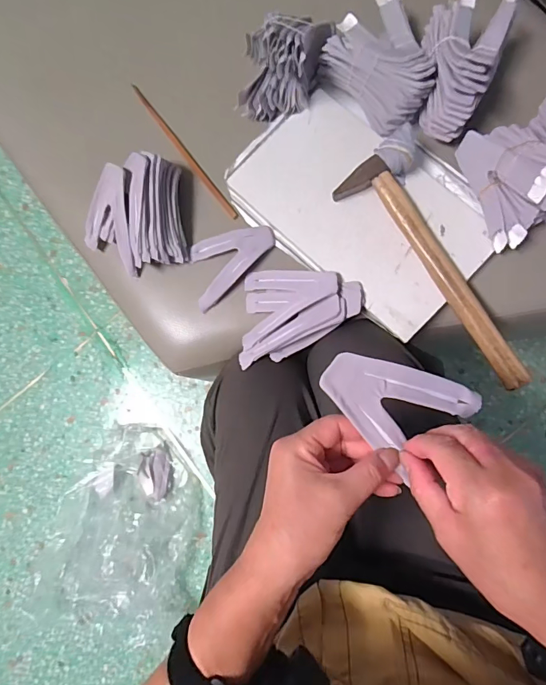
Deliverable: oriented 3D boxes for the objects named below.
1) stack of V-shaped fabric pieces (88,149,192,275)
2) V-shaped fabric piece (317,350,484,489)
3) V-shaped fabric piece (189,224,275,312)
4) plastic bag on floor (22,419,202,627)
[{"bbox_3d":[-0.173,-0.153,0.516,0.124,0.059,0.121,-6,82,5],"label":"stack of V-shaped fabric pieces"},{"bbox_3d":[0.093,0.054,0.307,0.123,0.010,0.076,10,81,-13],"label":"V-shaped fabric piece"},{"bbox_3d":[-0.061,-0.106,0.523,0.125,0.008,0.070,-45,81,-1],"label":"V-shaped fabric piece"},{"bbox_3d":[-0.314,0.352,0.836,0.337,0.102,0.353,-3,82,5],"label":"plastic bag on floor"}]

